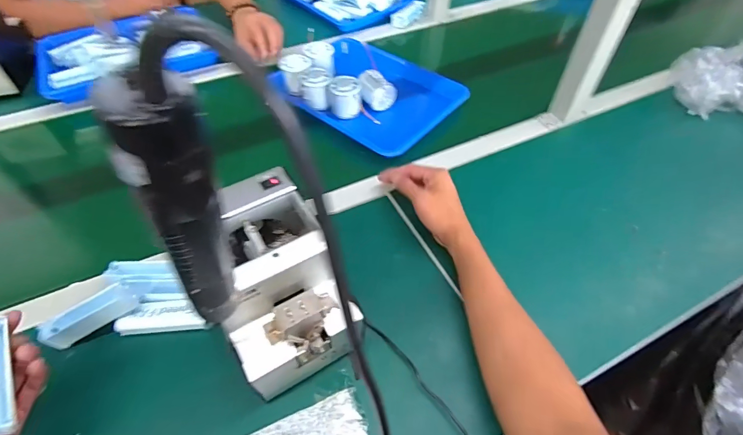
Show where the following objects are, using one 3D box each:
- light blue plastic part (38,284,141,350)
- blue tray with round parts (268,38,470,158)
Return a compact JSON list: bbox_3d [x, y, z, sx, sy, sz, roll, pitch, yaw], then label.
[{"bbox_3d":[-0.319,0.110,0.445,0.103,0.035,0.029,-29,57,-1],"label":"light blue plastic part"},{"bbox_3d":[0.014,-0.252,0.735,0.282,0.057,0.254,32,58,23],"label":"blue tray with round parts"}]

